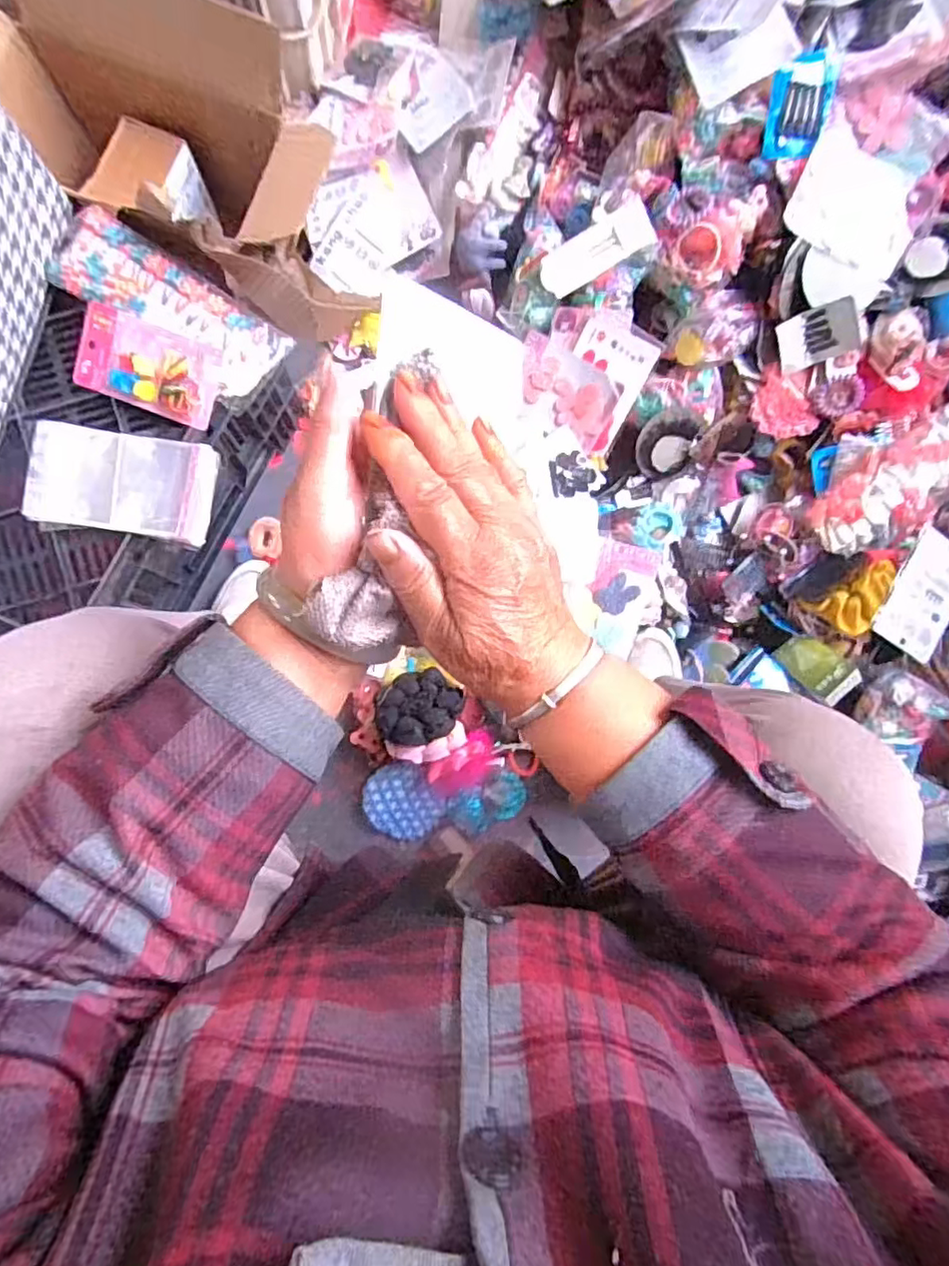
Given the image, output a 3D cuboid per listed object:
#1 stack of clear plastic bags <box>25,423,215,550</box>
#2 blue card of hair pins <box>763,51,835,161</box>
[{"bbox_3d":[-0.339,-0.143,0.602,0.169,0.015,0.096,8,84,-2],"label":"stack of clear plastic bags"},{"bbox_3d":[0.345,-0.559,0.663,0.058,0.017,0.090,4,112,14],"label":"blue card of hair pins"}]

